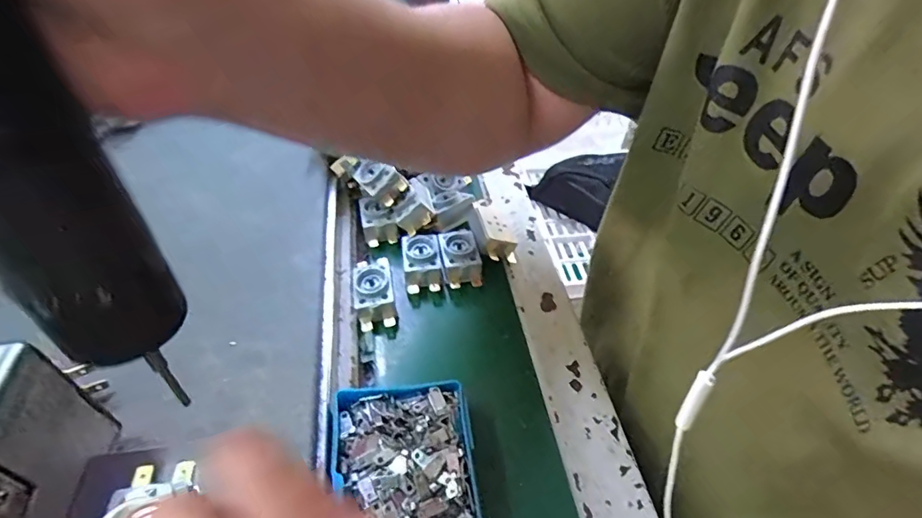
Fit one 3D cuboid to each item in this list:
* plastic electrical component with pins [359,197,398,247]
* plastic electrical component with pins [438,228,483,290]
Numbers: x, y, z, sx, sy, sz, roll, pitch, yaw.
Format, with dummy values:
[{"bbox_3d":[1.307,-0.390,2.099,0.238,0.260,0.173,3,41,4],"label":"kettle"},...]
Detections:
[{"bbox_3d":[-0.064,-0.030,0.375,0.025,0.022,0.031,-8,46,-11],"label":"plastic electrical component with pins"},{"bbox_3d":[-0.002,-0.001,0.355,0.026,0.023,0.051,-6,46,-9],"label":"plastic electrical component with pins"}]

